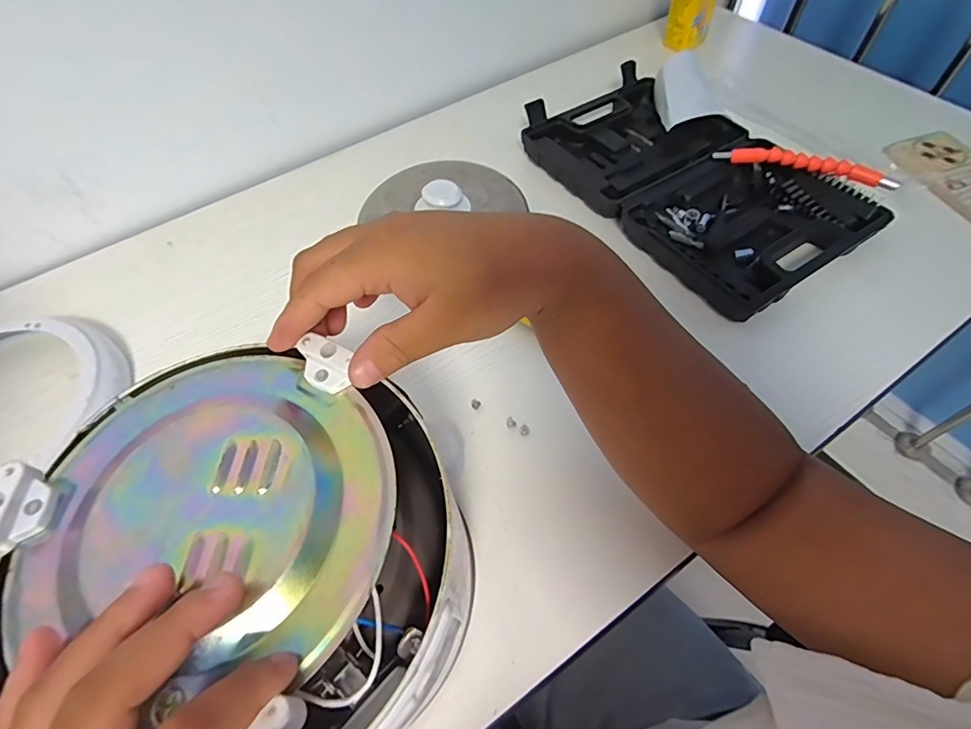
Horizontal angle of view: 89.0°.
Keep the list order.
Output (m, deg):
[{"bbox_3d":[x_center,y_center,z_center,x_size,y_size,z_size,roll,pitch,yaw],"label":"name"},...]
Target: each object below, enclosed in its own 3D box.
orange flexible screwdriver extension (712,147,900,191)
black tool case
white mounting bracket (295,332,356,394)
[{"bbox_3d":[0.322,-0.199,0.499,0.167,0.030,0.015,20,59,14],"label":"orange flexible screwdriver extension"},{"bbox_3d":[0.213,-0.206,0.534,0.208,0.034,0.344,-29,60,-16],"label":"black tool case"},{"bbox_3d":[-0.076,0.000,0.234,0.029,0.012,0.020,24,61,17],"label":"white mounting bracket"}]

